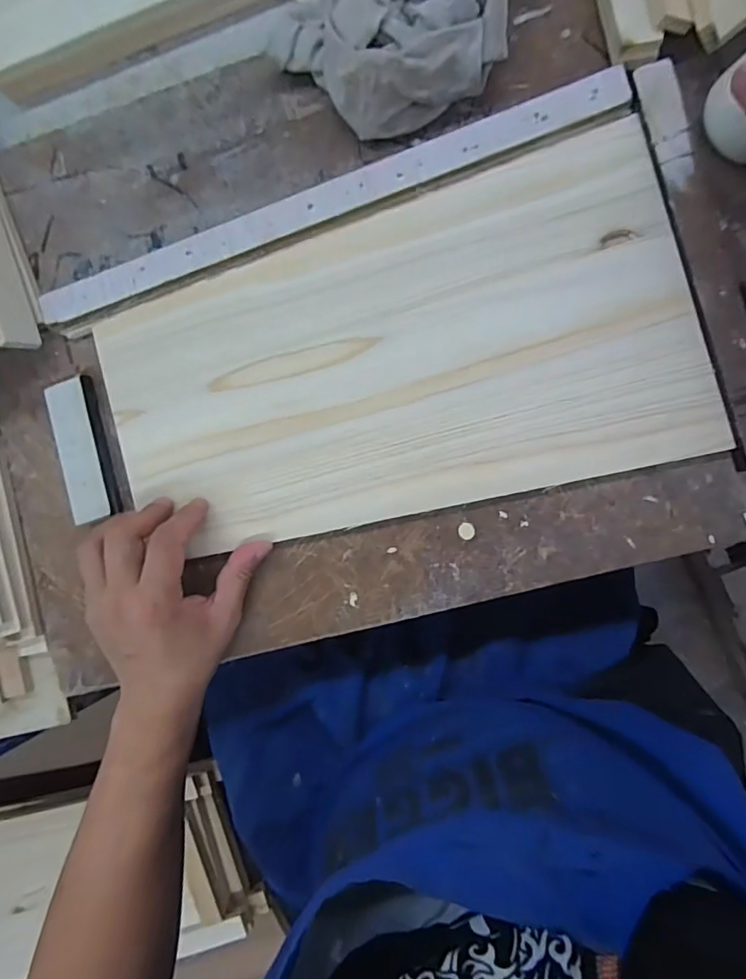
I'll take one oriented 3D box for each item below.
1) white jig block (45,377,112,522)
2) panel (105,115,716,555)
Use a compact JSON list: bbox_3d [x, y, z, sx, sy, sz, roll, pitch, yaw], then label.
[{"bbox_3d":[-0.229,-0.029,0.392,0.032,0.018,0.109,-14,89,8],"label":"white jig block"},{"bbox_3d":[0.011,-0.090,0.364,0.416,0.018,0.224,-15,89,8],"label":"panel"}]

